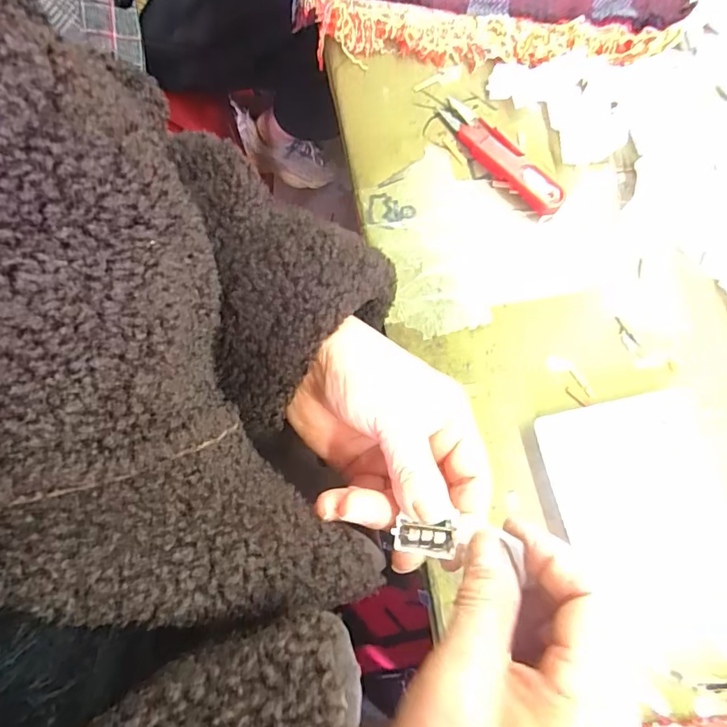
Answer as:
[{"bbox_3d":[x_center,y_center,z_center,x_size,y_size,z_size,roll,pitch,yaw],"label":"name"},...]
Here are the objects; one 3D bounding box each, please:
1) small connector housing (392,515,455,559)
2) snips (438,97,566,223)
[{"bbox_3d":[0.026,0.074,0.206,0.026,0.011,0.016,9,79,3],"label":"small connector housing"},{"bbox_3d":[0.092,-0.141,0.329,0.022,0.011,0.107,-38,82,-11],"label":"snips"}]

